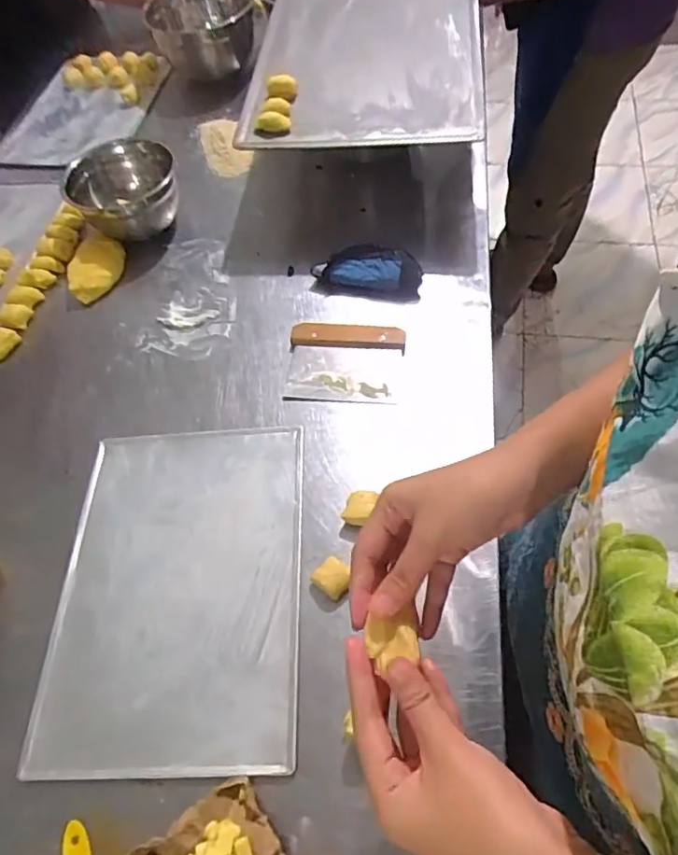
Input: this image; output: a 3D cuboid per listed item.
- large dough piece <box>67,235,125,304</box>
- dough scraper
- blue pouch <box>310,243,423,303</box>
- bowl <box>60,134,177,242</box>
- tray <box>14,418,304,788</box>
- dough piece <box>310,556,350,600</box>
[{"bbox_3d":[-0.357,-0.236,0.819,0.064,0.038,0.109,21,64,18],"label":"large dough piece"},{"bbox_3d":[0.007,-0.084,0.708,0.148,0.015,0.113,0,59,7],"label":"dough scraper"},{"bbox_3d":[0.040,-0.225,0.770,0.155,0.039,0.084,7,60,11],"label":"blue pouch"},{"bbox_3d":[-0.331,-0.365,0.859,0.166,0.094,0.136,-24,59,-7],"label":"bowl"},{"bbox_3d":[-0.164,0.158,0.580,0.243,0.020,0.352,-3,60,2],"label":"tray"},{"bbox_3d":[-0.007,0.152,0.557,0.037,0.013,0.034,32,68,23],"label":"dough piece"}]

